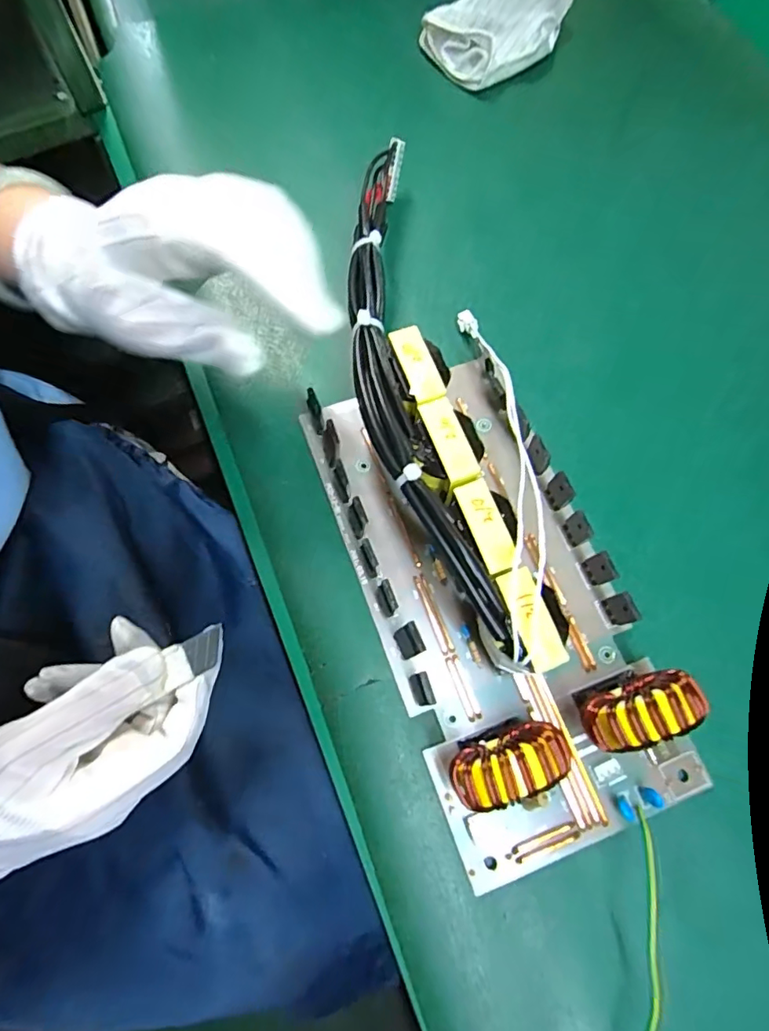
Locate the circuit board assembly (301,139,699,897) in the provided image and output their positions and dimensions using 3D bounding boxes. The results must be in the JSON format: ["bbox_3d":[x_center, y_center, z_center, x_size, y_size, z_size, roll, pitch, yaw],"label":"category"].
[{"bbox_3d":[0.054,0.024,0.266,0.130,0.062,0.277,-20,73,-7],"label":"circuit board assembly"}]

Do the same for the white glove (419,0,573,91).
[{"bbox_3d":[0.094,-0.397,0.423,0.082,0.035,0.115,43,76,13],"label":"white glove"}]

